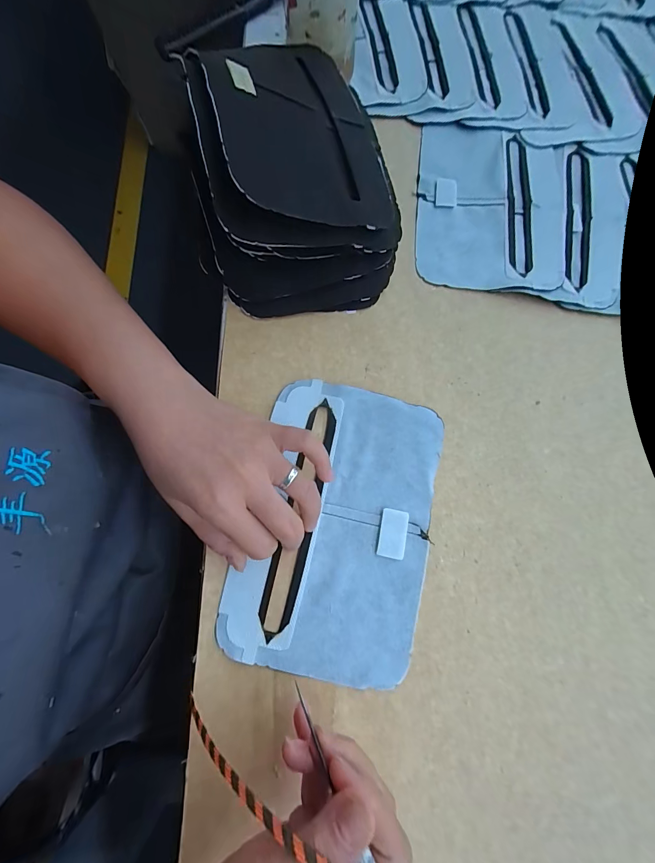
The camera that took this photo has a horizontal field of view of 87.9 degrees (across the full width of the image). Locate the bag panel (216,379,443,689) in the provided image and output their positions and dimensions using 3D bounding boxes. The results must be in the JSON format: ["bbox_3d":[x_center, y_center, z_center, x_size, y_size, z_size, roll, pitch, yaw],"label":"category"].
[{"bbox_3d":[0.009,0.064,0.242,0.126,0.009,0.193,13,76,3],"label":"bag panel"}]

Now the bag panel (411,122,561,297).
[{"bbox_3d":[0.150,-0.211,0.313,0.130,0.005,0.180,8,76,1],"label":"bag panel"}]

